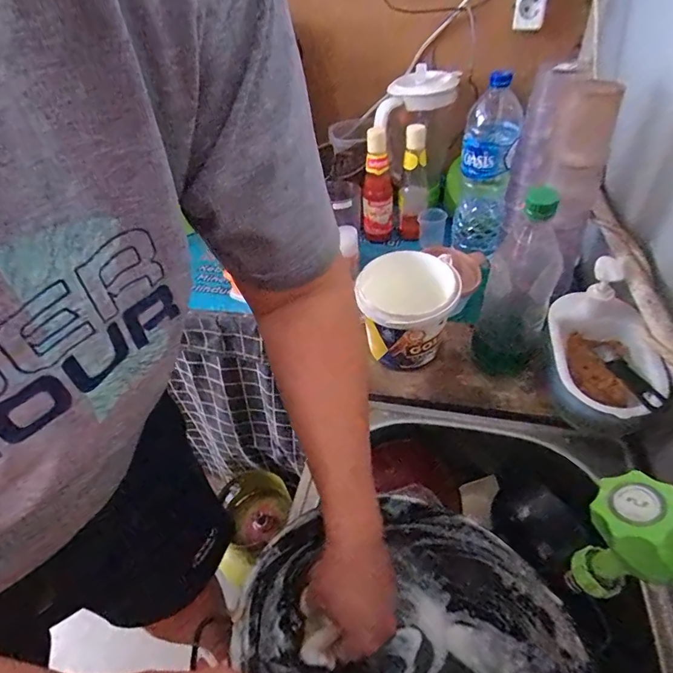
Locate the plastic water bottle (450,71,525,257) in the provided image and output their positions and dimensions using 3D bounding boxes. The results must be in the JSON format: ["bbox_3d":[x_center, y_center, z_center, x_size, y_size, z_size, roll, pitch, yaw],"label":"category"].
[{"bbox_3d":[0.249,-0.281,0.723,0.076,0.267,0.100,6,45,11],"label":"plastic water bottle"}]

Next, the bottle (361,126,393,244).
[{"bbox_3d":[0.082,-0.291,0.851,0.061,0.213,0.050,0,44,5],"label":"bottle"}]

